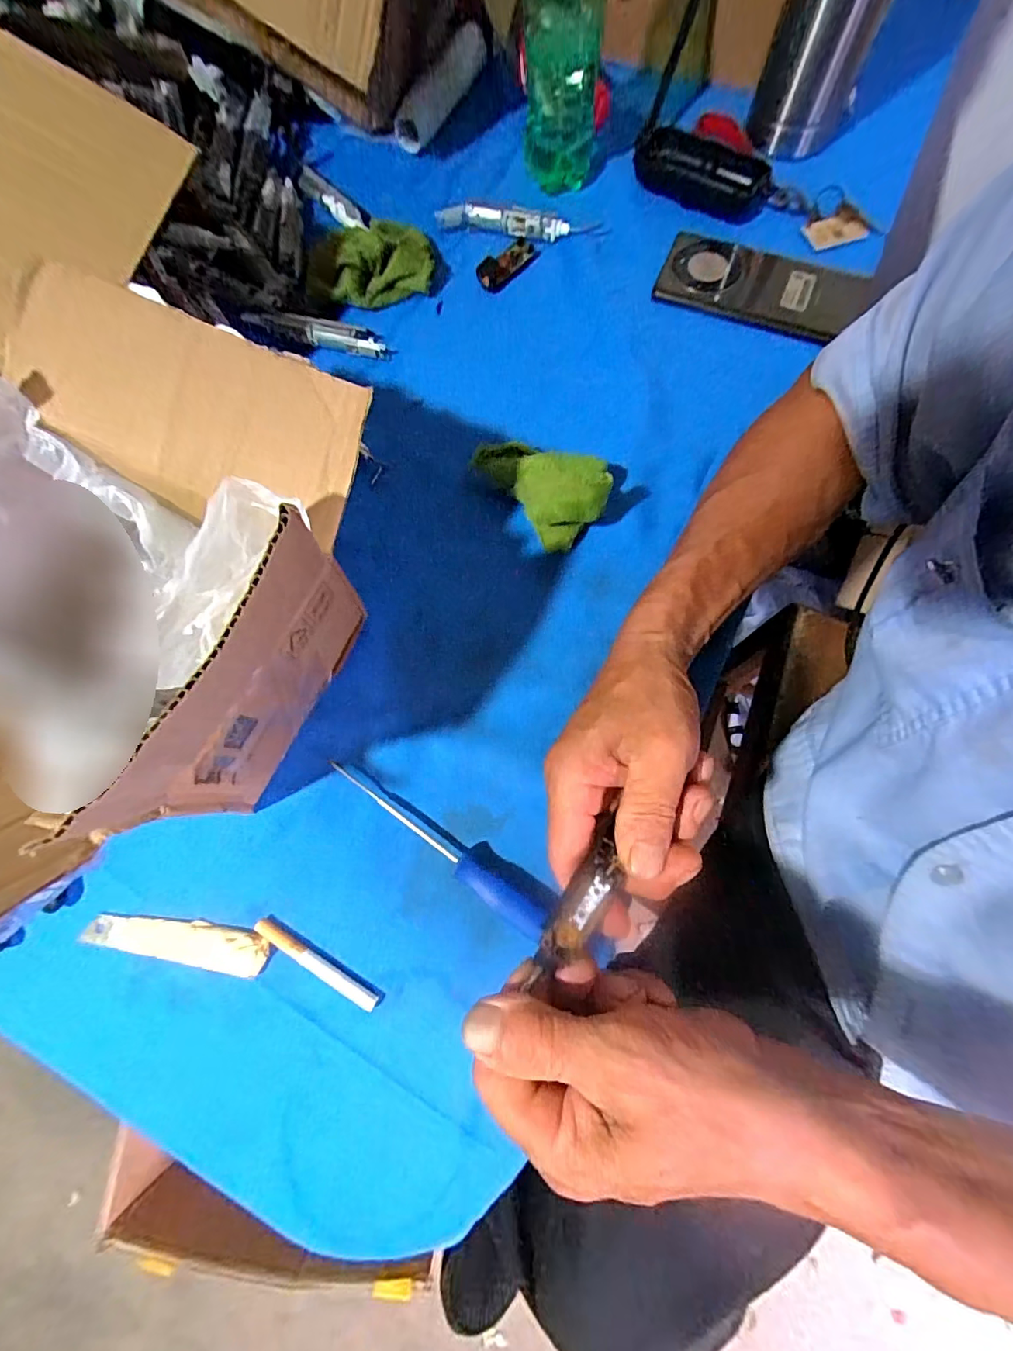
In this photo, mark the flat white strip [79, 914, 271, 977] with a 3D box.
[{"bbox_3d":[-0.199,0.159,0.299,0.115,0.008,0.023,7,74,5],"label":"flat white strip"}]

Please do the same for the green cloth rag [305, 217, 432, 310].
[{"bbox_3d":[-0.118,-0.358,0.424,0.105,0.026,0.068,-9,74,0],"label":"green cloth rag"}]

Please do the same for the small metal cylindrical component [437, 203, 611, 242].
[{"bbox_3d":[0.012,-0.398,0.436,0.146,0.016,0.026,10,75,6],"label":"small metal cylindrical component"}]

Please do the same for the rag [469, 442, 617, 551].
[{"bbox_3d":[0.029,-0.141,0.350,0.064,0.046,0.099,-41,76,-9],"label":"rag"}]

